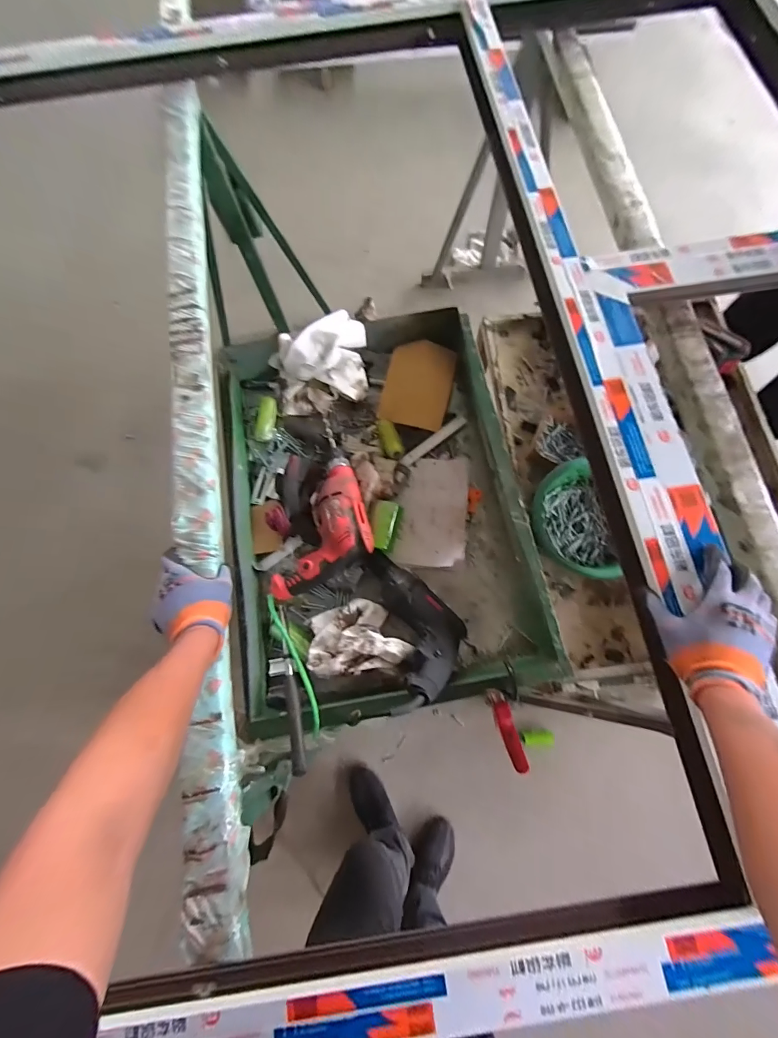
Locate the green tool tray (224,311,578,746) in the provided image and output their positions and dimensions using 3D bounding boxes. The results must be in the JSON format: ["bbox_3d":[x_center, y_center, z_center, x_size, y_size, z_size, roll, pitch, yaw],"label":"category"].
[{"bbox_3d":[-0.021,-0.031,0.727,0.507,0.152,0.703,-12,74,-1],"label":"green tool tray"}]

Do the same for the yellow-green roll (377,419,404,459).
[{"bbox_3d":[0.004,-0.149,0.753,0.035,0.031,0.083,-14,74,-2],"label":"yellow-green roll"}]

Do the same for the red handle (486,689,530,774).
[{"bbox_3d":[0.209,0.371,0.696,0.029,0.028,0.140,-20,74,-4],"label":"red handle"}]

